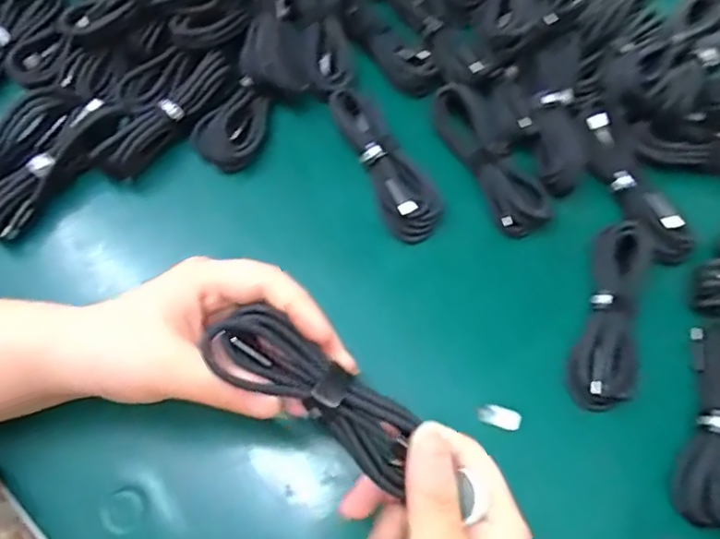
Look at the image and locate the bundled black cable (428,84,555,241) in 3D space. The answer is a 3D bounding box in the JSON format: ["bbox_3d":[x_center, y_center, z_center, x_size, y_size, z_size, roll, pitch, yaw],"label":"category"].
[{"bbox_3d":[0.083,-0.071,0.382,0.032,0.018,0.106,-27,71,-9],"label":"bundled black cable"}]

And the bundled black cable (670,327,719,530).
[{"bbox_3d":[0.196,0.085,0.325,0.031,0.022,0.105,19,71,8],"label":"bundled black cable"}]

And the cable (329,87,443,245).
[{"bbox_3d":[0.017,-0.071,0.386,0.036,0.017,0.110,-24,71,-8],"label":"cable"}]

